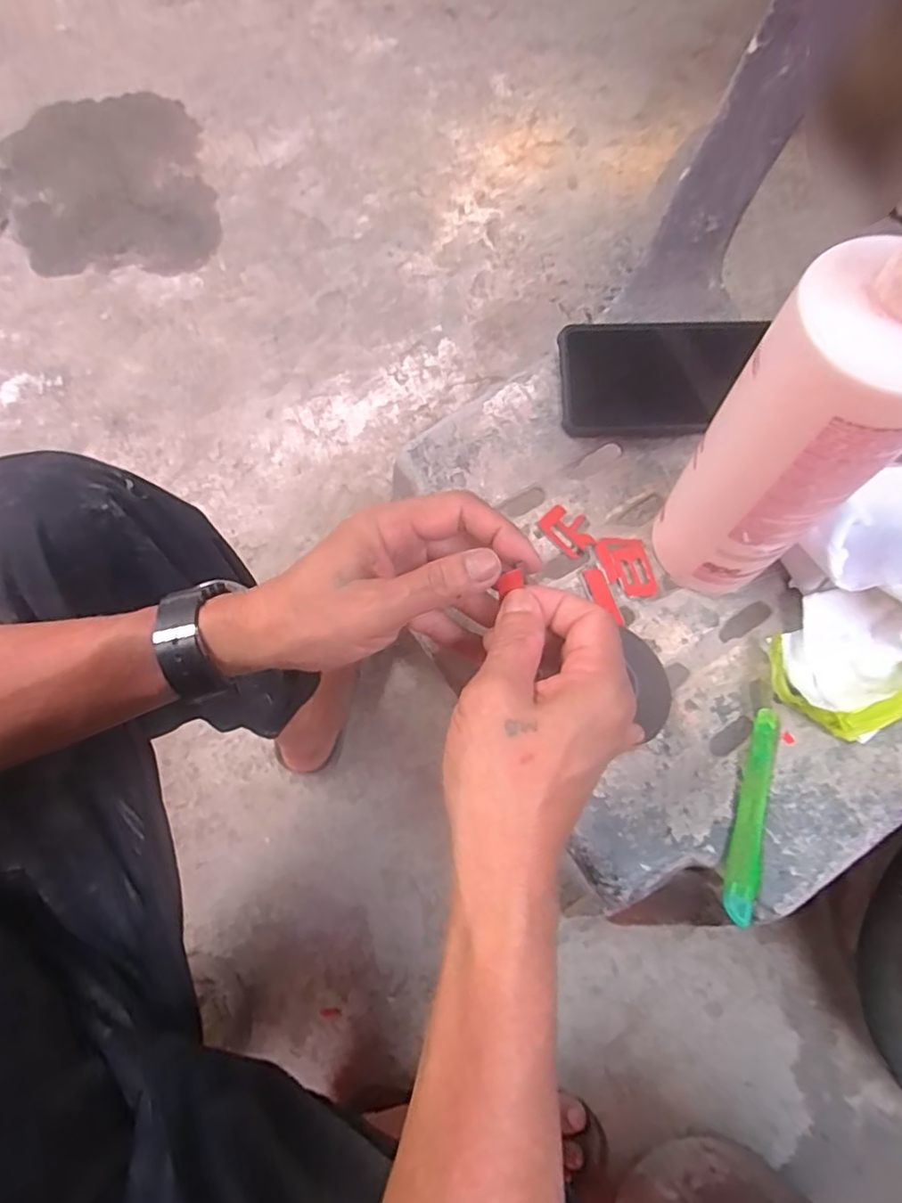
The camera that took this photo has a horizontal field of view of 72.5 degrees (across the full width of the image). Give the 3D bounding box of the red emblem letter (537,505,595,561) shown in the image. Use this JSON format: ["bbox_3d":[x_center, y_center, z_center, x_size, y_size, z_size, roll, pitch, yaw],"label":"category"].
[{"bbox_3d":[0.084,-0.050,0.435,0.029,0.005,0.038,-42,84,-12],"label":"red emblem letter"}]

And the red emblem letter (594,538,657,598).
[{"bbox_3d":[0.124,-0.024,0.432,0.034,0.004,0.046,-13,71,-4],"label":"red emblem letter"}]

